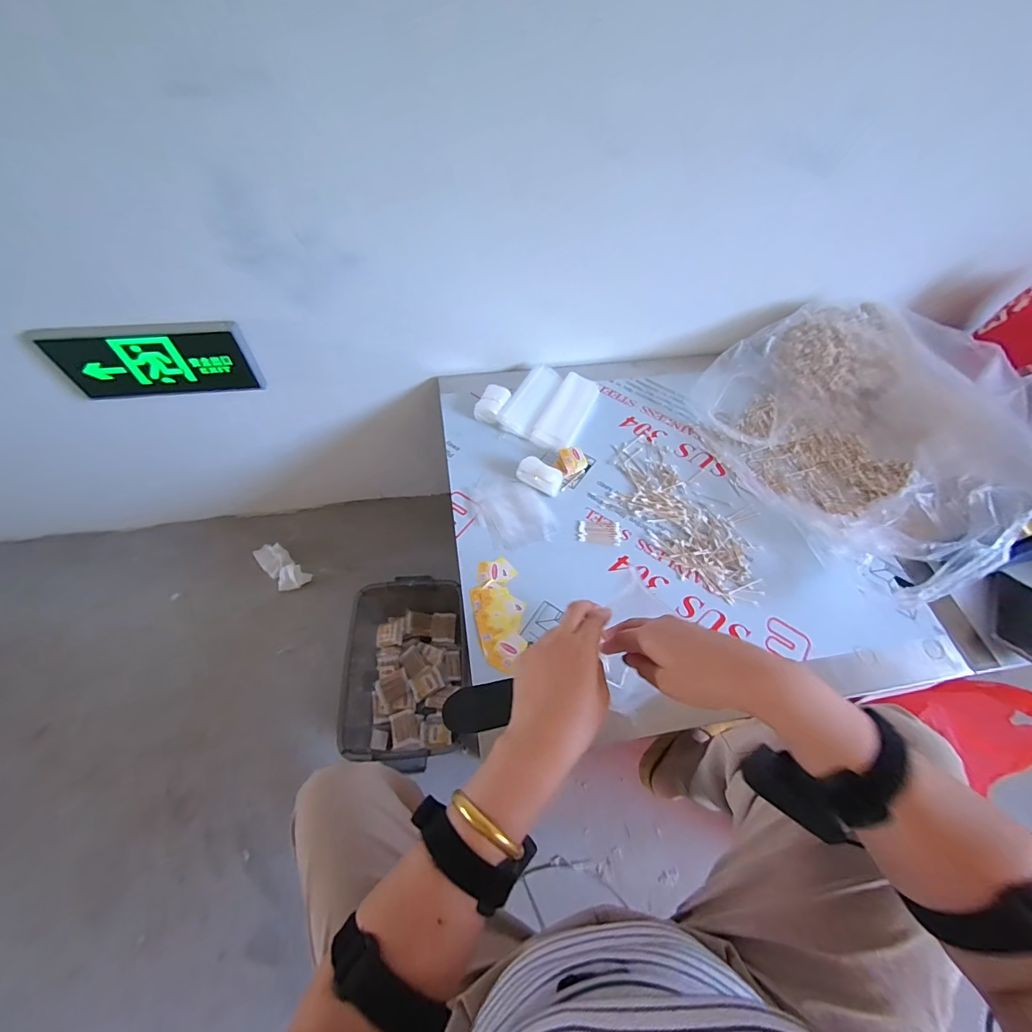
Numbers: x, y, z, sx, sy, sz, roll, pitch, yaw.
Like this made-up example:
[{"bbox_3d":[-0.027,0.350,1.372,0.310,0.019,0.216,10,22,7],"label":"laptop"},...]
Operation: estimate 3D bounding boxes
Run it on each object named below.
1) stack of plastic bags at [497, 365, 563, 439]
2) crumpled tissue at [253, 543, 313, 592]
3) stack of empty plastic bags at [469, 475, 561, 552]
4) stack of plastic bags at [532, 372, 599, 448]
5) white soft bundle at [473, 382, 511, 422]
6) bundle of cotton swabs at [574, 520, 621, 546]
[{"bbox_3d":[0.032,-0.251,0.930,0.075,0.029,0.188,21,59,11],"label":"stack of plastic bags"},{"bbox_3d":[-0.645,0.142,1.206,0.160,0.023,0.078,40,63,5],"label":"crumpled tissue"},{"bbox_3d":[-0.009,-0.012,0.815,0.127,0.015,0.164,-27,63,-18],"label":"stack of empty plastic bags"},{"bbox_3d":[0.110,-0.225,0.932,0.078,0.017,0.210,22,59,11],"label":"stack of plastic bags"},{"bbox_3d":[-0.049,-0.235,0.917,0.054,0.029,0.087,21,59,10],"label":"white soft bundle"},{"bbox_3d":[0.148,0.030,0.790,0.080,0.004,0.046,4,58,0],"label":"bundle of cotton swabs"}]

